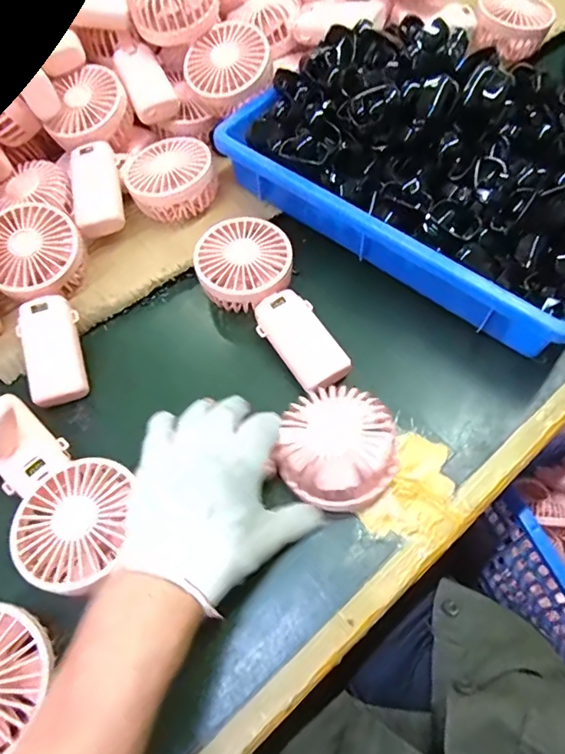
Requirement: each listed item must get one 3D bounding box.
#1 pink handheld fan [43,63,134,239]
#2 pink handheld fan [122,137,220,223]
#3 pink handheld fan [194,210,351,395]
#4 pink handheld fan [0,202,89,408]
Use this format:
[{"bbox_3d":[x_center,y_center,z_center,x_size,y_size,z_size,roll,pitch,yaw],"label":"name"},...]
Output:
[{"bbox_3d":[-0.187,-0.223,0.476,0.079,0.039,0.183,-8,79,-1],"label":"pink handheld fan"},{"bbox_3d":[-0.111,-0.198,0.485,0.087,0.038,0.081,-2,59,3],"label":"pink handheld fan"},{"bbox_3d":[-0.010,-0.067,0.422,0.086,0.034,0.184,-28,62,-12],"label":"pink handheld fan"},{"bbox_3d":[-0.208,-0.068,0.419,0.081,0.040,0.185,-16,79,-5],"label":"pink handheld fan"}]

